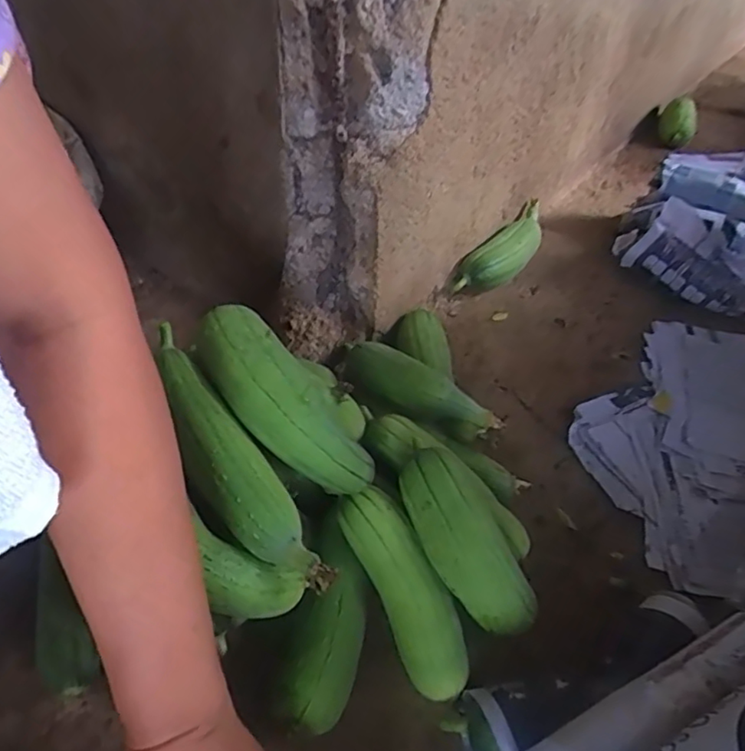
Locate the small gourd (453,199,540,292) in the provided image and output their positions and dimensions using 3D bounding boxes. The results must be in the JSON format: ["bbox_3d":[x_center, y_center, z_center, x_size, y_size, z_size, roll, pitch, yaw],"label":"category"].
[{"bbox_3d":[0.190,-0.168,0.829,0.056,0.056,0.227,27,49,24],"label":"small gourd"}]

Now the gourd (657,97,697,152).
[{"bbox_3d":[0.613,-0.509,1.190,0.072,0.081,0.083,23,47,21],"label":"gourd"}]

